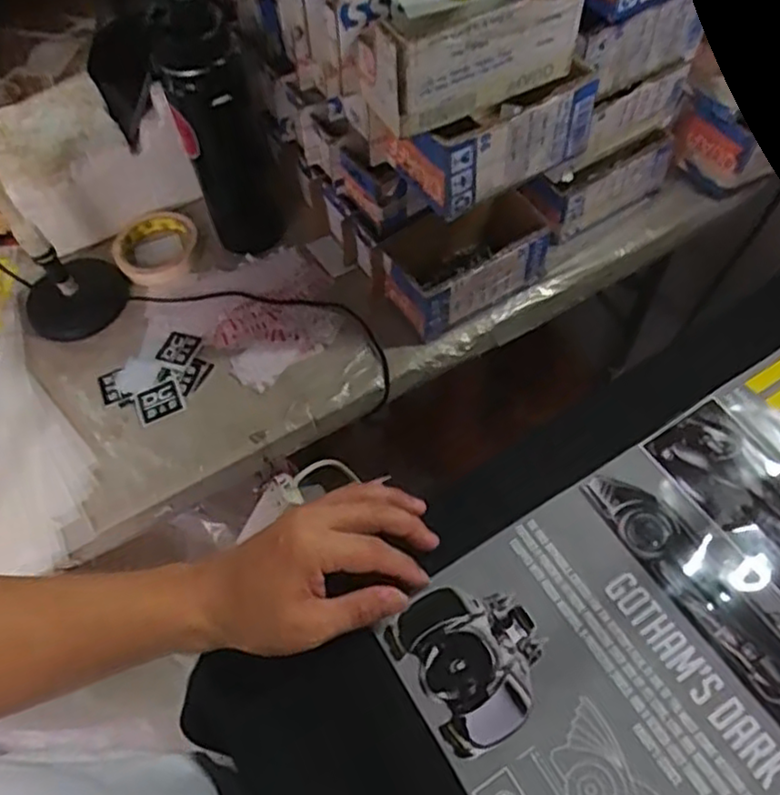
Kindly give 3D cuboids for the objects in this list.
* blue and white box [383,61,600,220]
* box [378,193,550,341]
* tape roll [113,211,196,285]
[{"bbox_3d":[0.081,-0.225,0.563,0.163,0.078,0.089,-27,61,-12],"label":"blue and white box"},{"bbox_3d":[0.076,-0.137,0.692,0.155,0.090,0.085,-29,62,-14],"label":"box"},{"bbox_3d":[-0.266,-0.172,0.778,0.092,0.020,0.100,-1,59,2],"label":"tape roll"}]

